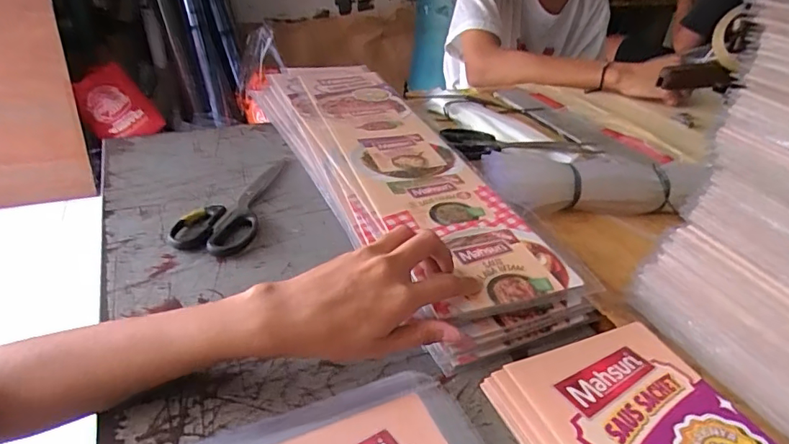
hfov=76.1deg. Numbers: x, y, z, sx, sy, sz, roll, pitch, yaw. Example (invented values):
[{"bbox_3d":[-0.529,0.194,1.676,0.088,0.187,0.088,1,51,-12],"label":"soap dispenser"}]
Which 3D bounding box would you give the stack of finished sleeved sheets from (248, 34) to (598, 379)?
[{"bbox_3d":[-0.031,-0.081,0.597,0.182,0.034,0.621,-18,42,-21],"label":"stack of finished sleeved sheets"}]

